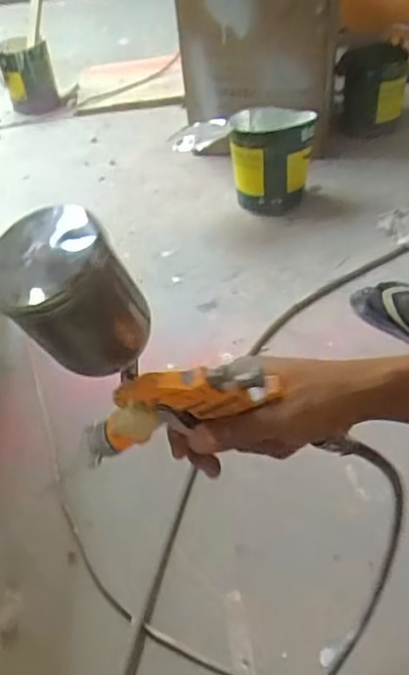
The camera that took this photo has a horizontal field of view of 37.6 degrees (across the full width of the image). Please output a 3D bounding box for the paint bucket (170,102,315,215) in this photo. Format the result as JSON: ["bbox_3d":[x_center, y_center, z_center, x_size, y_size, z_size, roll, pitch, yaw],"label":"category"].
[{"bbox_3d":[0.101,-0.408,1.377,0.281,0.206,0.175,2,42,10],"label":"paint bucket"}]

